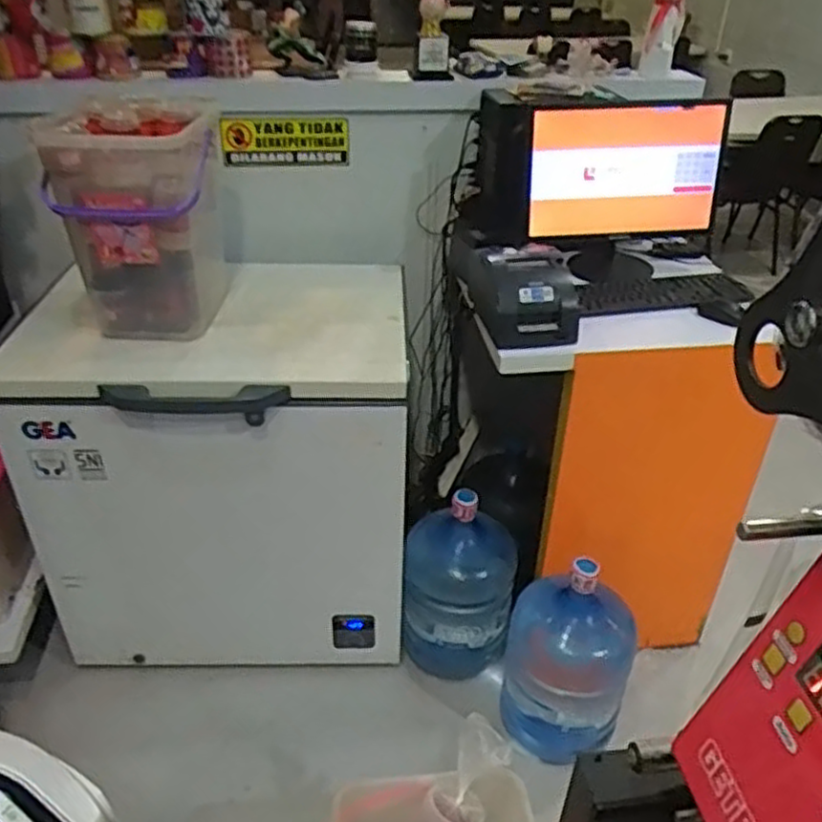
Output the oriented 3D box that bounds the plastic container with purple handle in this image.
[{"bbox_3d":[-0.532,-0.360,1.468,0.301,0.446,0.227,-8,35,-13],"label":"plastic container with purple handle"}]

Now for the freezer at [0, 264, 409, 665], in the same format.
[{"bbox_3d":[-0.427,0.126,1.793,0.831,0.797,0.531,2,34,1],"label":"freezer"}]

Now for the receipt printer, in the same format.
[{"bbox_3d":[0.223,-0.246,1.469,0.184,0.122,0.238,-2,34,-5],"label":"receipt printer"}]

